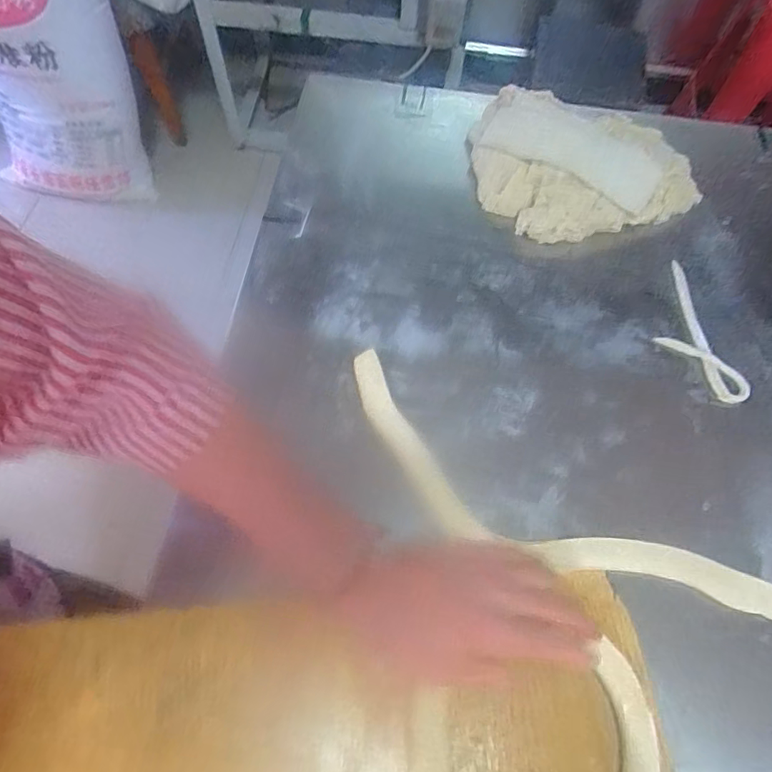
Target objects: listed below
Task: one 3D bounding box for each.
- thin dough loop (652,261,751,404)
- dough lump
[{"bbox_3d":[0.277,-0.050,0.499,0.058,0.006,0.148,-10,65,-8],"label":"thin dough loop"},{"bbox_3d":[0.191,-0.211,0.545,0.223,0.058,0.142,25,65,9],"label":"dough lump"}]

